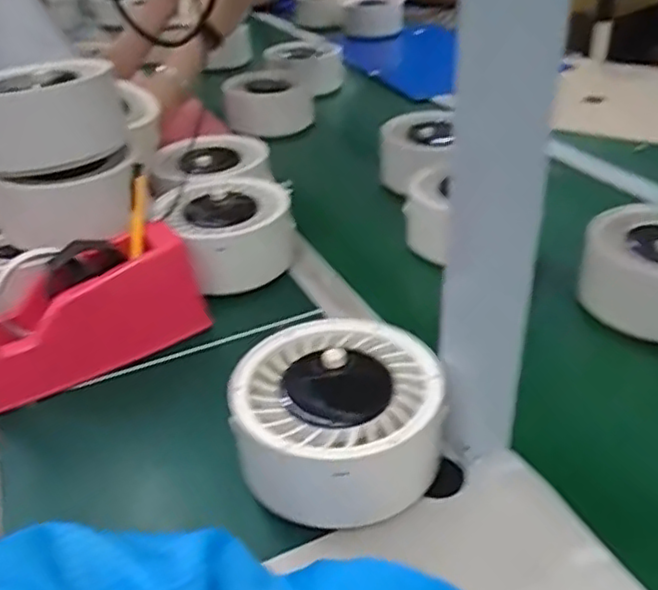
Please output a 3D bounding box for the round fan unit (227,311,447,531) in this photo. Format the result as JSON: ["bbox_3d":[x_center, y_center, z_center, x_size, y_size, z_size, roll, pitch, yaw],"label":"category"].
[{"bbox_3d":[0.009,0.082,0.463,0.134,0.063,0.143,-2,33,2],"label":"round fan unit"}]

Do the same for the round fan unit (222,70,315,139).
[{"bbox_3d":[-0.093,-0.303,1.061,0.137,0.072,0.116,-5,33,-2],"label":"round fan unit"}]

